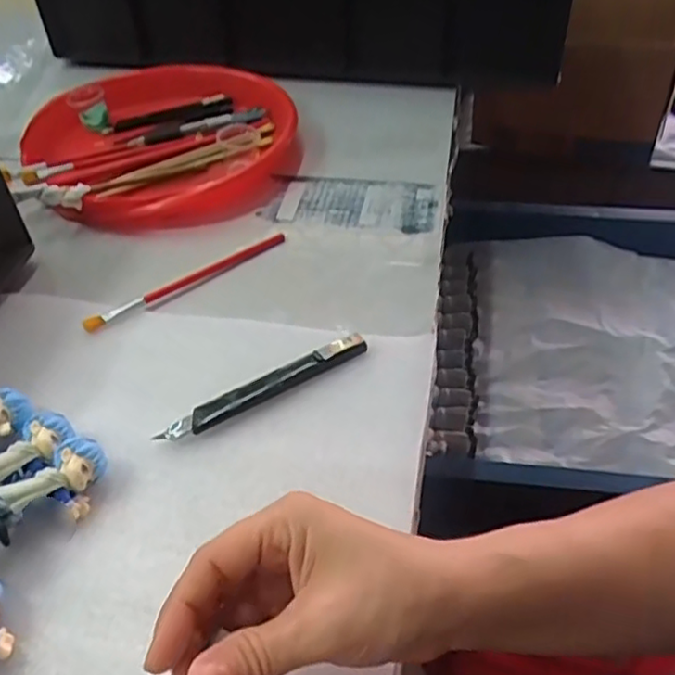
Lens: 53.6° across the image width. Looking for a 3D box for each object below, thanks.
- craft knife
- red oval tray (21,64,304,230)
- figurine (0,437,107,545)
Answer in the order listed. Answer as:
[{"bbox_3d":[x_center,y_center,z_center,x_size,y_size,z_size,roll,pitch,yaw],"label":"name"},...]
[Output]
[{"bbox_3d":[-0.042,0.030,0.407,0.138,0.013,0.017,-28,49,-24],"label":"craft knife"},{"bbox_3d":[-0.162,-0.196,0.633,0.252,0.027,0.248,9,45,12],"label":"red oval tray"},{"bbox_3d":[-0.149,0.081,0.350,0.029,0.030,0.061,29,52,29],"label":"figurine"}]

